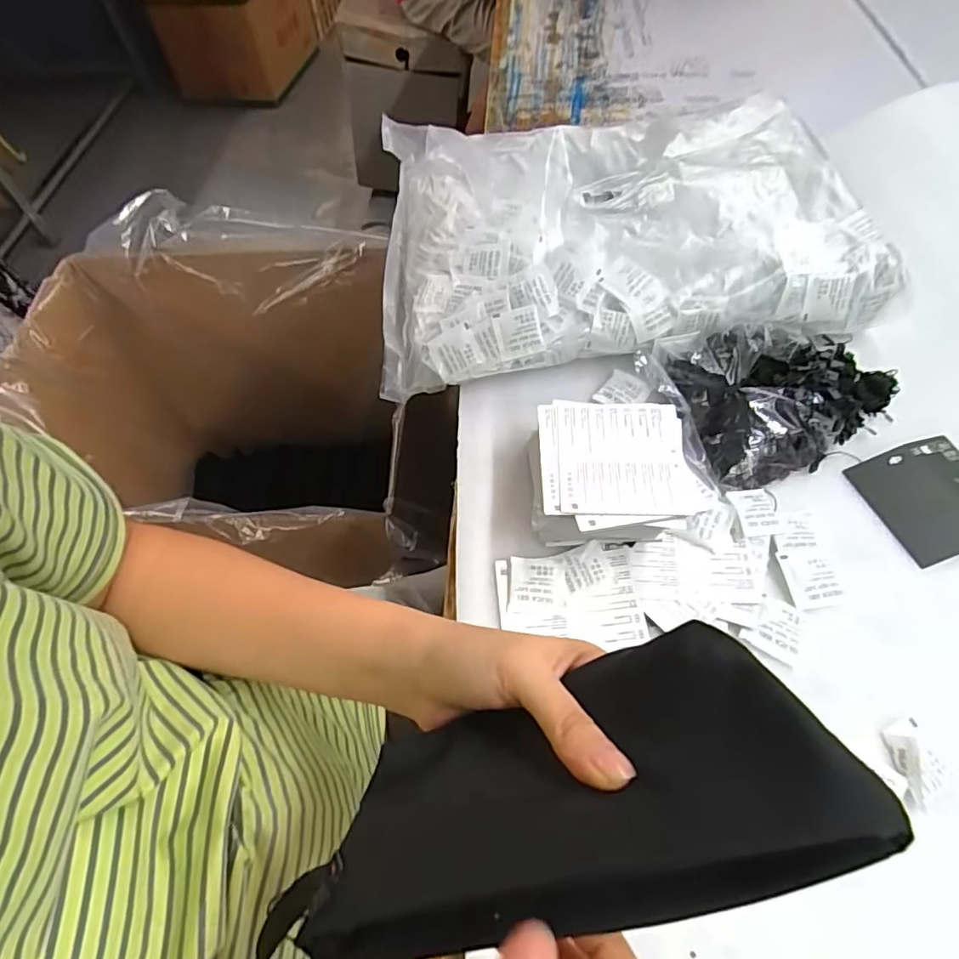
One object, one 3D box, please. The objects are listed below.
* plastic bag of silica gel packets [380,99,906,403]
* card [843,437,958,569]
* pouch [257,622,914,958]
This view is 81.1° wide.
[{"bbox_3d":[0.126,-0.261,0.567,0.447,0.082,0.351,-4,58,1],"label":"plastic bag of silica gel packets"},{"bbox_3d":[0.352,0.013,0.432,0.089,0.007,0.090,-16,58,-6],"label":"card"},{"bbox_3d":[0.016,0.116,0.205,0.210,0.019,0.086,-26,31,14],"label":"pouch"}]

